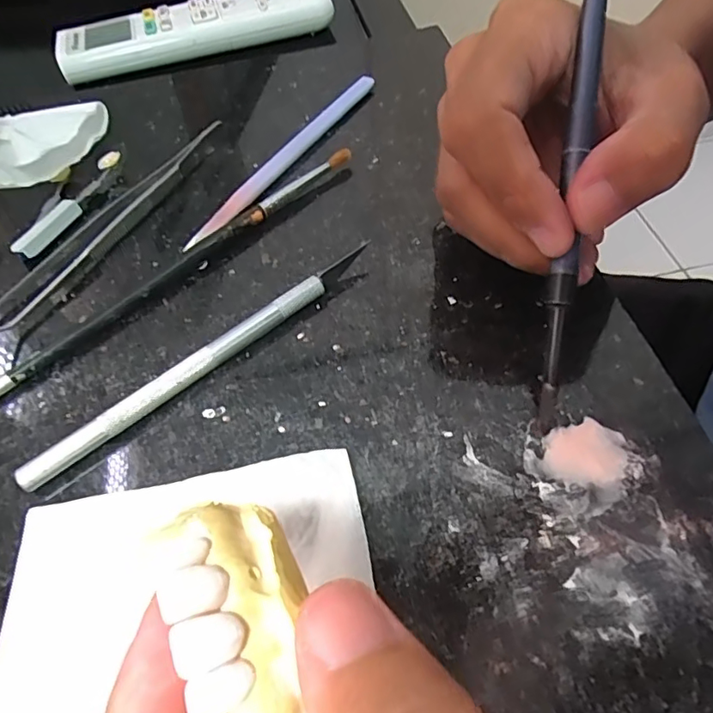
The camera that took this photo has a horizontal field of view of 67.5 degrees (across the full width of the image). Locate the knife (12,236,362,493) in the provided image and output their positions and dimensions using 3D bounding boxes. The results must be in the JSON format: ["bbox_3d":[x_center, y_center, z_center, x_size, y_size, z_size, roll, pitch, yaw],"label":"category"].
[{"bbox_3d":[-0.050,0.000,0.183,0.132,0.009,0.007,-36,60,-20],"label":"knife"}]

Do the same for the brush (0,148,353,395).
[{"bbox_3d":[-0.073,-0.035,0.208,0.186,0.010,0.012,-40,61,-20],"label":"brush"}]

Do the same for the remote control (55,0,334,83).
[{"bbox_3d":[-0.106,-0.219,0.354,0.177,0.023,0.041,-16,56,-6],"label":"remote control"}]

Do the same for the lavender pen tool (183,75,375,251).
[{"bbox_3d":[-0.031,-0.094,0.247,0.010,0.004,0.134,34,64,5],"label":"lavender pen tool"}]

